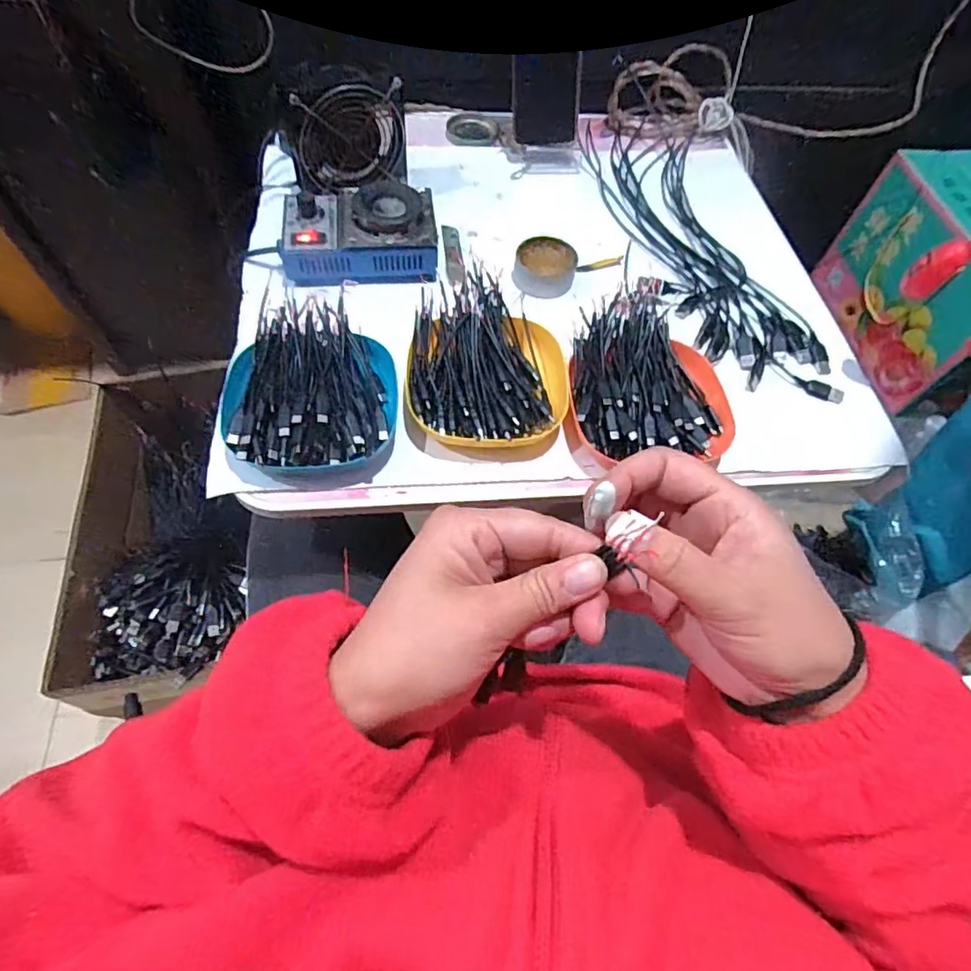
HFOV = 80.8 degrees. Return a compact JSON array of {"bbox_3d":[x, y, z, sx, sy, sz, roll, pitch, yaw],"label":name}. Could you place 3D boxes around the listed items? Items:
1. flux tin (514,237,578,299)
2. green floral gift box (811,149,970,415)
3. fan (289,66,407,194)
[{"bbox_3d":[0.063,-0.227,0.598,0.063,0.026,0.078,8,61,0],"label":"flux tin"},{"bbox_3d":[0.711,-0.322,0.900,0.162,0.233,0.322,-10,62,-9],"label":"green floral gift box"},{"bbox_3d":[-0.145,-0.373,0.609,0.118,0.110,0.049,-21,65,-15],"label":"fan"}]

